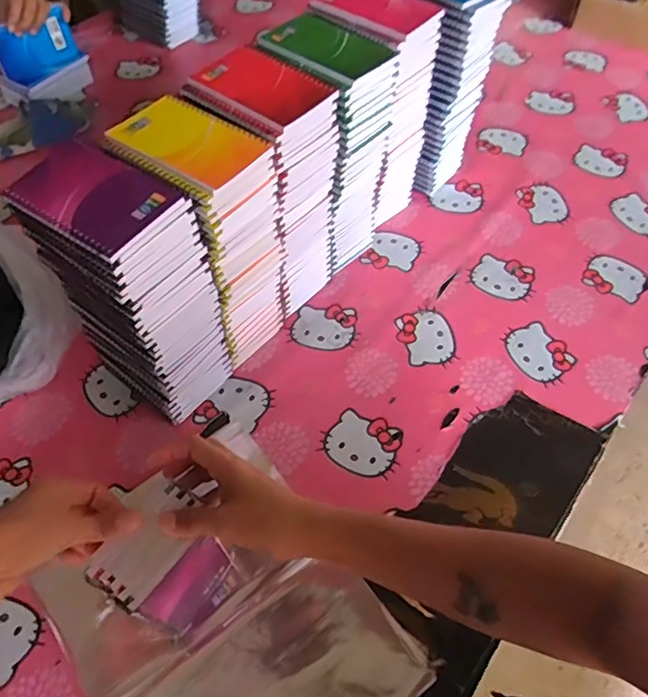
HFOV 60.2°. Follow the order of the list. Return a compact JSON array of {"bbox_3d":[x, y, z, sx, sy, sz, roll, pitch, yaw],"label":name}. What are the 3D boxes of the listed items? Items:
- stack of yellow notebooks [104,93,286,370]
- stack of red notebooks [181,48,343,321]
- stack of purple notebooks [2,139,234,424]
[{"bbox_3d":[-0.119,-0.107,0.604,0.122,0.273,0.101,30,61,19],"label":"stack of yellow notebooks"},{"bbox_3d":[-0.056,-0.179,0.654,0.100,0.271,0.128,-39,64,-23],"label":"stack of red notebooks"},{"bbox_3d":[-0.185,-0.050,0.569,0.131,0.287,0.097,33,62,20],"label":"stack of purple notebooks"}]

